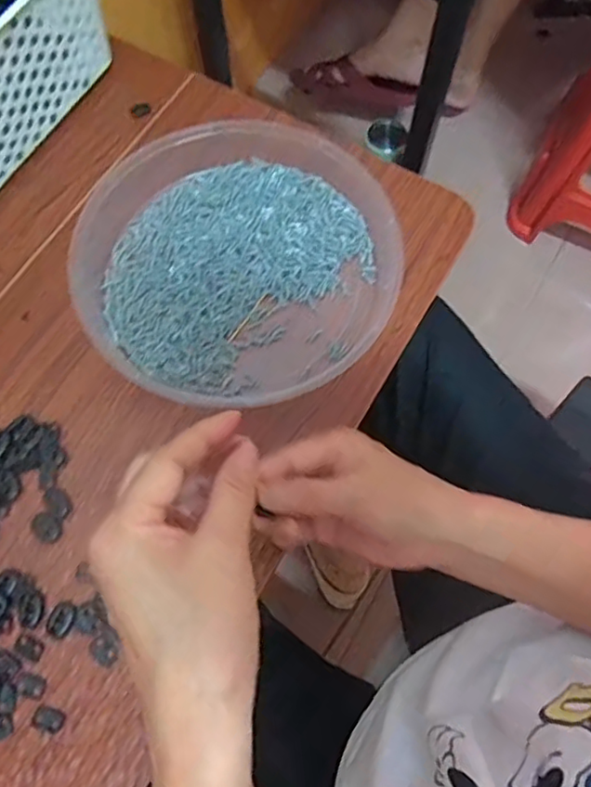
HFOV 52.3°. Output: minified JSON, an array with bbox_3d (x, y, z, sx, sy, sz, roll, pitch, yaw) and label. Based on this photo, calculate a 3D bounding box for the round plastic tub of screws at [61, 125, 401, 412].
[{"bbox_3d":[-0.047,-0.102,0.449,0.229,0.038,0.217,0,69,0],"label":"round plastic tub of screws"}]

